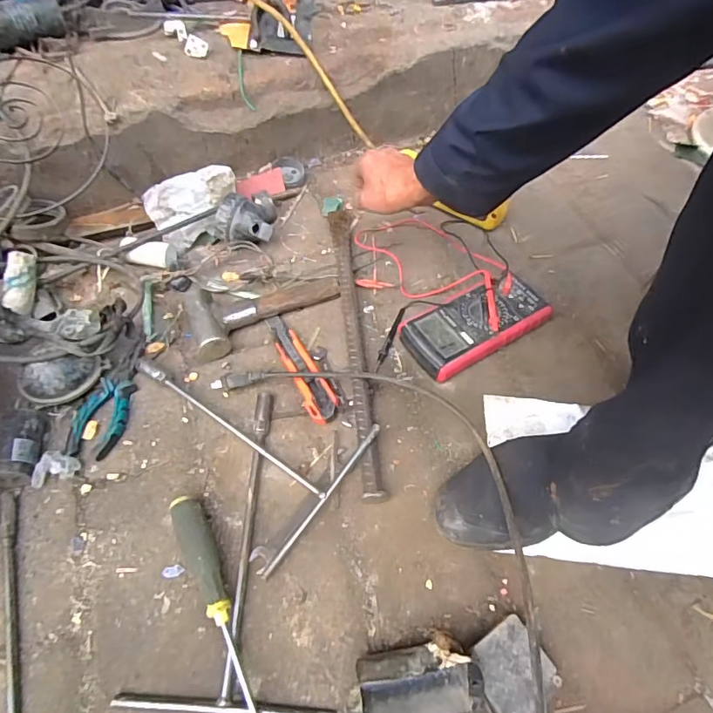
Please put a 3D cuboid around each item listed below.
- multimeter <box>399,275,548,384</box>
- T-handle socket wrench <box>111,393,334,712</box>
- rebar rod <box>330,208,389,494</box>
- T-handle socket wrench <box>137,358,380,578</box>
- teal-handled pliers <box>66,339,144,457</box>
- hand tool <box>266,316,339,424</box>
[{"bbox_3d":[0.148,-0.039,0.611,0.178,0.038,0.085,-26,60,-17],"label":"multimeter"},{"bbox_3d":[-0.101,0.170,0.477,0.175,0.016,0.293,3,56,1],"label":"T-handle socket wrench"},{"bbox_3d":[-0.004,-0.037,0.614,0.026,0.027,0.439,-5,56,-4],"label":"rebar rod"},{"bbox_3d":[-0.137,0.071,0.534,0.277,0.032,0.172,34,62,20],"label":"T-handle socket wrench"},{"bbox_3d":[-0.284,0.044,0.563,0.056,0.017,0.147,5,56,2],"label":"teal-handled pliers"},{"bbox_3d":[-0.070,0.010,0.586,0.032,0.022,0.167,-24,59,-16],"label":"hand tool"}]

